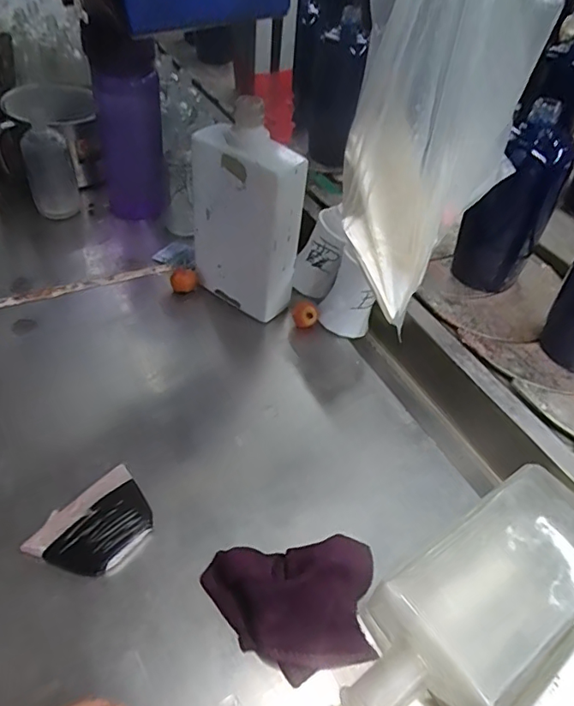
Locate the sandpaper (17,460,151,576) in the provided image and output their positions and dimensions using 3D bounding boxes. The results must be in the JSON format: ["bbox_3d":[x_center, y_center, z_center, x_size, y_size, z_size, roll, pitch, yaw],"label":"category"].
[{"bbox_3d":[-0.136,0.124,0.375,0.060,0.007,0.082,32,52,22],"label":"sandpaper"}]

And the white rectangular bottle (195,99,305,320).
[{"bbox_3d":[-0.041,-0.133,0.520,0.061,0.184,0.104,-34,58,-31],"label":"white rectangular bottle"}]

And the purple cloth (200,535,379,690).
[{"bbox_3d":[0.004,0.159,0.335,0.110,0.042,0.079,0,47,-6],"label":"purple cloth"}]

